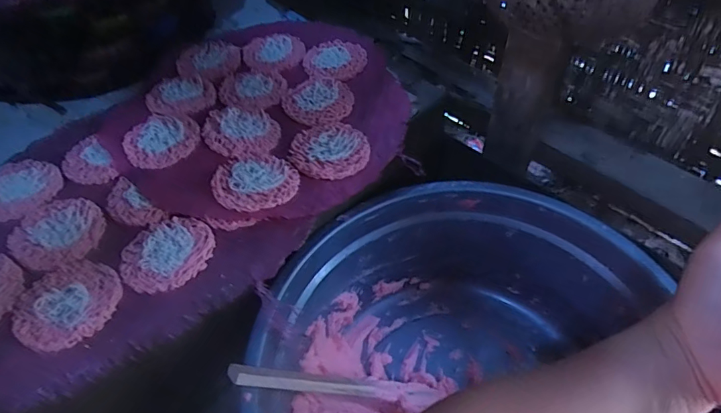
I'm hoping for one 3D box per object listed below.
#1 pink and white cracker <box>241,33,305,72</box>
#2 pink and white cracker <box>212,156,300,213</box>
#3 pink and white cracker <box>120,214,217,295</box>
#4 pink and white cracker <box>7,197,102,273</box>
[{"bbox_3d":[-0.113,-0.204,0.602,0.078,0.005,0.076,-20,52,-12],"label":"pink and white cracker"},{"bbox_3d":[-0.101,-0.026,0.445,0.079,0.010,0.071,-4,48,-13],"label":"pink and white cracker"},{"bbox_3d":[-0.171,0.039,0.406,0.074,0.005,0.076,-11,50,-5],"label":"pink and white cracker"},{"bbox_3d":[-0.284,0.020,0.426,0.075,0.012,0.083,-25,53,-16],"label":"pink and white cracker"}]

